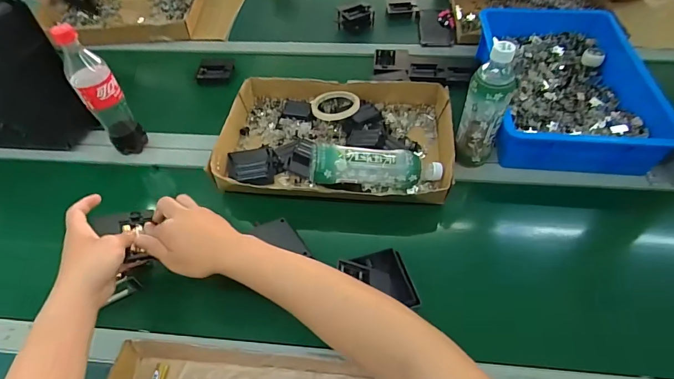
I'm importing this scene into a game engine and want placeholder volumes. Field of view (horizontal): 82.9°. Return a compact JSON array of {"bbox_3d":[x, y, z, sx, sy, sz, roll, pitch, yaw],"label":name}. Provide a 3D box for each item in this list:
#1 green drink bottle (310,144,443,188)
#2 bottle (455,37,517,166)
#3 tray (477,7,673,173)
[{"bbox_3d":[0.064,-0.039,0.635,0.220,0.069,0.076,3,51,-13],"label":"green drink bottle"},{"bbox_3d":[0.235,-0.126,0.604,0.063,0.213,0.058,17,55,16],"label":"bottle"},{"bbox_3d":[0.440,-0.210,0.741,0.281,0.082,0.411,4,52,6],"label":"tray"}]

